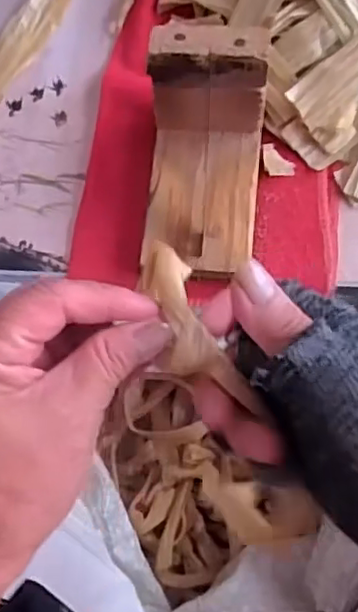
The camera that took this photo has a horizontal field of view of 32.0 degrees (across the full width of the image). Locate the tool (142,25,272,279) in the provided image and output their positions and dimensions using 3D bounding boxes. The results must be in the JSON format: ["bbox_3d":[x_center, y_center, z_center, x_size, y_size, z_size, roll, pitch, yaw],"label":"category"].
[{"bbox_3d":[0.013,-0.078,0.321,0.059,0.071,0.102,4,70,4],"label":"tool"}]

